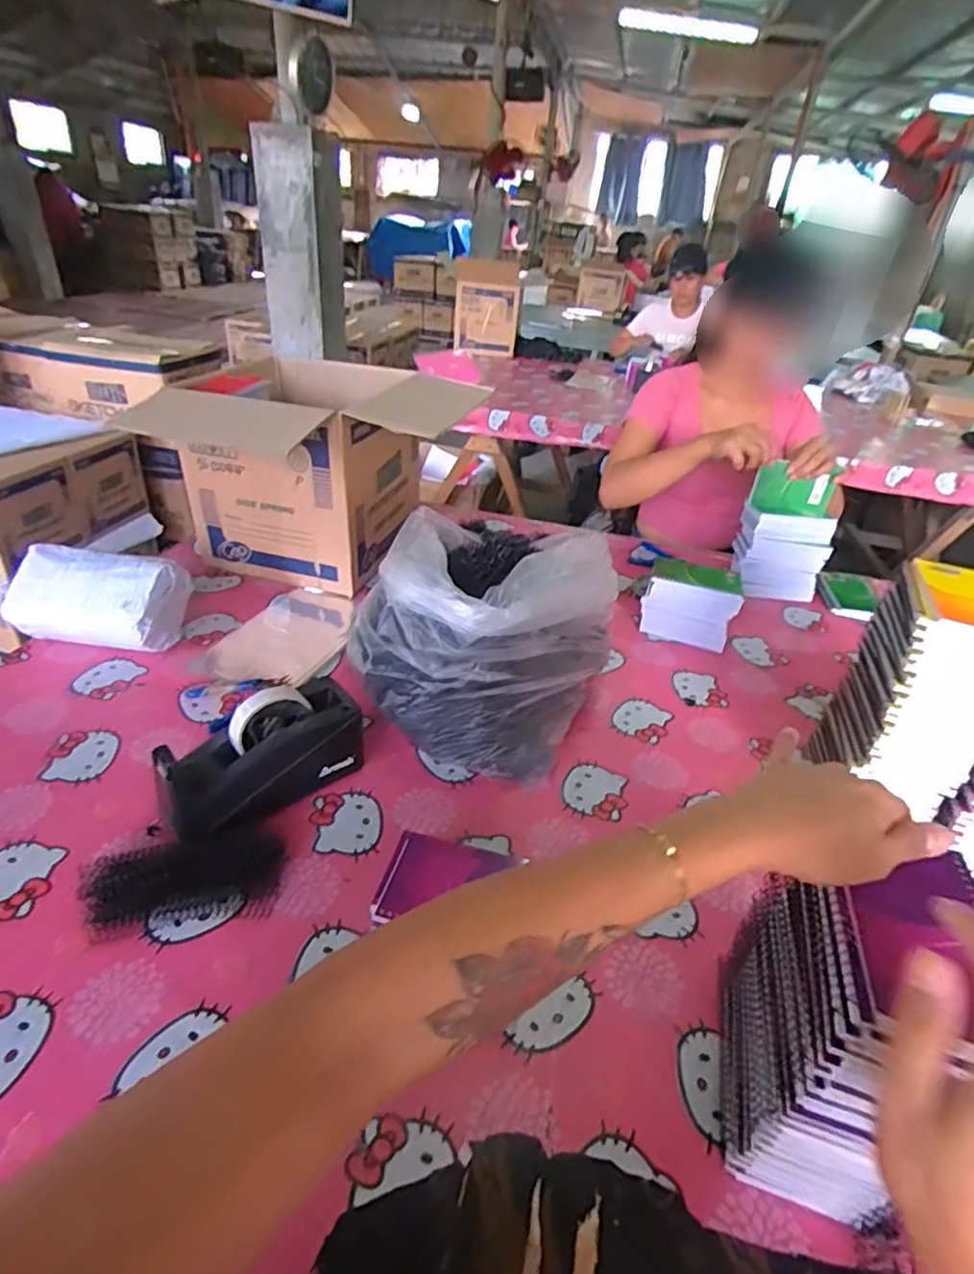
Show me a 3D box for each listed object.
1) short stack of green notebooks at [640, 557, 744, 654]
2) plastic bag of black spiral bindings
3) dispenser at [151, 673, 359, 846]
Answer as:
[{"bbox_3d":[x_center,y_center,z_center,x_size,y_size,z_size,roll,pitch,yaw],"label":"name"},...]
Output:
[{"bbox_3d":[0.310,-0.049,0.958,0.134,0.110,0.090,16,36,16],"label":"short stack of green notebooks"},{"bbox_3d":[-0.007,-0.008,0.778,0.274,0.220,0.289,19,36,19],"label":"plastic bag of black spiral bindings"},{"bbox_3d":[-0.230,0.125,0.645,0.200,0.113,0.079,-26,45,-37],"label":"dispenser"}]

